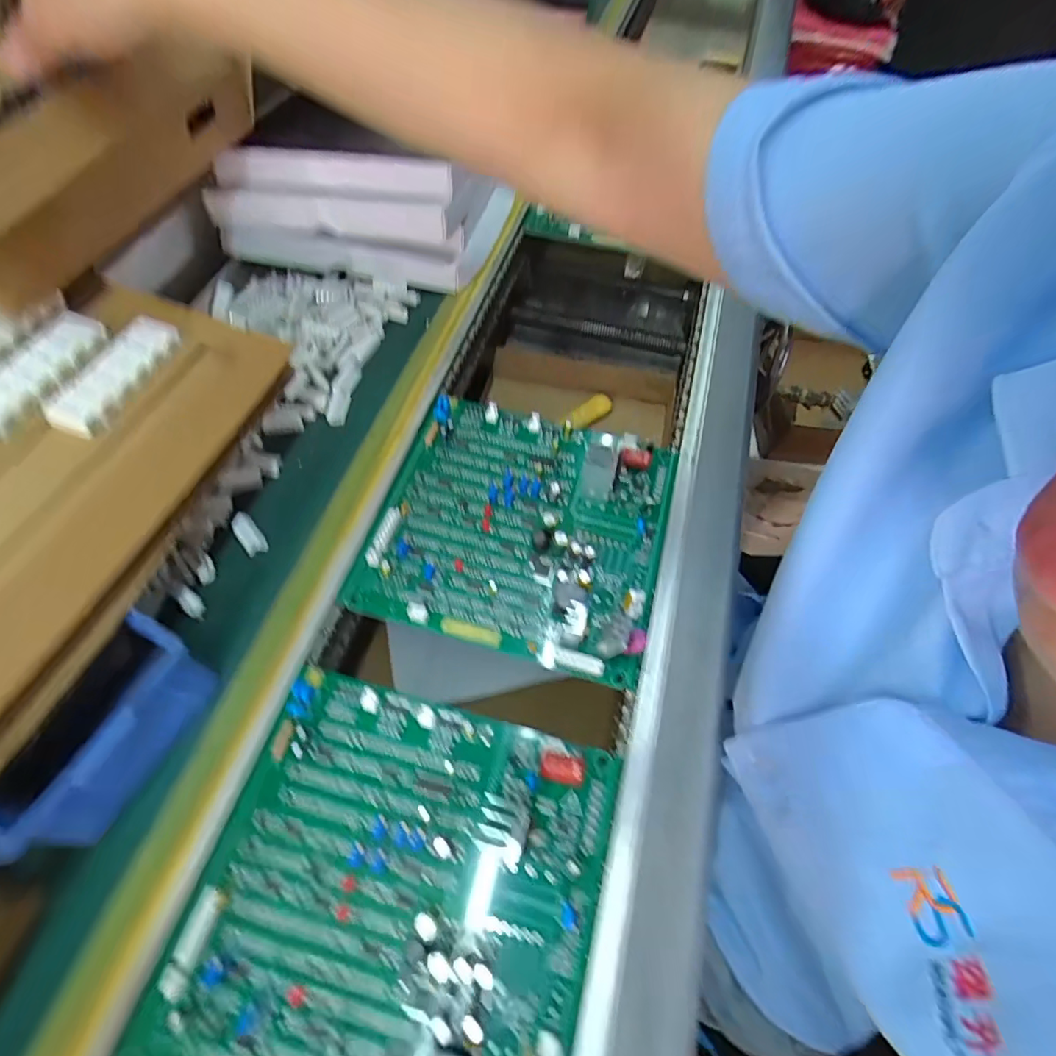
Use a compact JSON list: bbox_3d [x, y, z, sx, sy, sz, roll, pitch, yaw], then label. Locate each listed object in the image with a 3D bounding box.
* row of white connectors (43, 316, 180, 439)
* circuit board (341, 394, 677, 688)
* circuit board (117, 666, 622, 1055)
[{"bbox_3d":[-0.245,-0.093,0.308,0.037,0.009,0.085,23,63,10],"label":"row of white connectors"},{"bbox_3d":[-0.001,-0.015,0.347,0.181,0.031,0.190,15,62,5],"label":"circuit board"},{"bbox_3d":[-0.061,0.174,0.247,0.182,0.017,0.177,14,62,5],"label":"circuit board"}]

